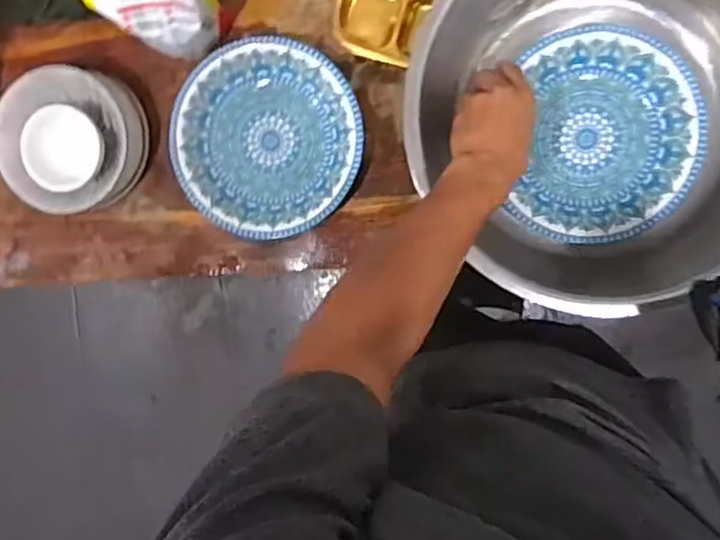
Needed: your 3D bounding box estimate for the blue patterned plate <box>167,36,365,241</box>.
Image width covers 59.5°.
[{"bbox_3d":[-0.111,-0.157,0.749,0.221,0.026,0.232,1,96,7],"label":"blue patterned plate"}]

